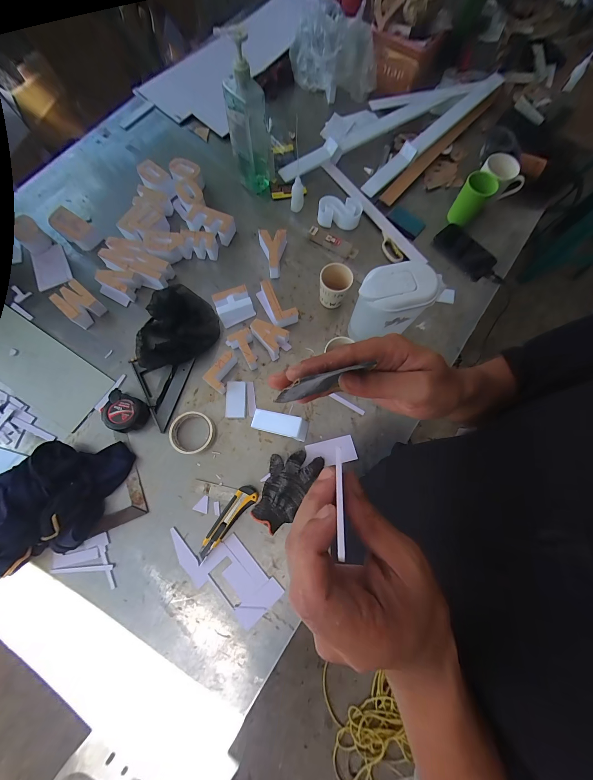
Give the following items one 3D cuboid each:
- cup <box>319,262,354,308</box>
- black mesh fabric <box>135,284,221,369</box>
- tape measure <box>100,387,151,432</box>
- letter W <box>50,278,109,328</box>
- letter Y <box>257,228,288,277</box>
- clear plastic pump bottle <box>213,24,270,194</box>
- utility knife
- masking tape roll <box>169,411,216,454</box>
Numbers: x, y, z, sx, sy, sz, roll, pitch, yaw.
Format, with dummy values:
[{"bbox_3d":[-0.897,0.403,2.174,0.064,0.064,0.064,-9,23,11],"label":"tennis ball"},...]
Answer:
[{"bbox_3d":[0.090,-0.242,0.656,0.072,0.089,0.078,1,77,-2],"label":"cup"},{"bbox_3d":[-0.287,-0.160,0.655,0.186,0.037,0.196,0,74,0],"label":"black mesh fabric"},{"bbox_3d":[-0.370,0.051,0.593,0.094,0.041,0.078,24,77,4],"label":"tape measure"},{"bbox_3d":[-0.516,-0.205,0.655,0.094,0.044,0.079,42,79,7],"label":"letter W"},{"bbox_3d":[-0.056,-0.342,0.694,0.071,0.048,0.117,-5,77,-3],"label":"letter Y"},{"bbox_3d":[-0.114,-0.627,0.652,0.094,0.280,0.059,-9,78,-4],"label":"clear plastic pump bottle"},{"bbox_3d":[-0.144,0.264,0.550,0.039,0.022,0.166,40,79,7],"label":"utility knife"},{"bbox_3d":[-0.222,0.092,0.589,0.088,0.026,0.087,0,74,0],"label":"masking tape roll"}]

